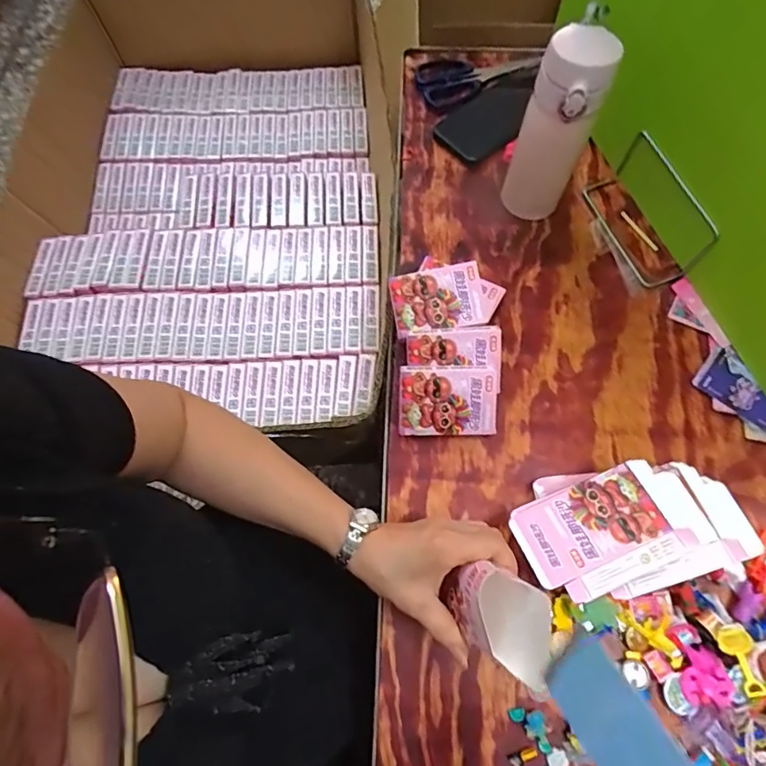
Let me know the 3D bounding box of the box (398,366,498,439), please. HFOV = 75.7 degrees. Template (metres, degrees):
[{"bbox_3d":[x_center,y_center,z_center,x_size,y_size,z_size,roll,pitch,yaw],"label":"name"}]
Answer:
[{"bbox_3d":[0.063,0.020,0.481,0.094,0.014,0.075,-2,106,3],"label":"box"}]

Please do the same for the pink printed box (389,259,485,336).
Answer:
[{"bbox_3d":[0.056,-0.086,0.510,0.092,0.010,0.066,-10,84,7],"label":"pink printed box"}]

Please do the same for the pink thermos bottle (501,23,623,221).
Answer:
[{"bbox_3d":[0.169,-0.248,0.498,0.058,0.193,0.060,-33,73,-11],"label":"pink thermos bottle"}]

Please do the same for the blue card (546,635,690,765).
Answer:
[{"bbox_3d":[0.119,0.178,0.251,0.004,0.084,0.047,17,110,-27],"label":"blue card"}]

